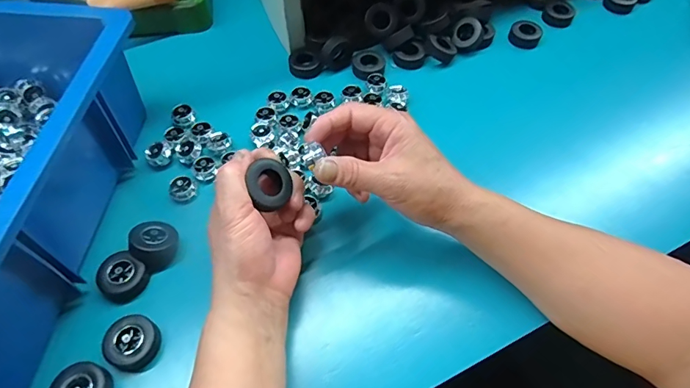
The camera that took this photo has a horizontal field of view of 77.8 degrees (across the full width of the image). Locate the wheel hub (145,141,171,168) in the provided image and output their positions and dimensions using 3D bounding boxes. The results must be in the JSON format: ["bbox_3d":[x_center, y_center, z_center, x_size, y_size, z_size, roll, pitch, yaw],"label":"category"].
[{"bbox_3d":[-0.179,-0.038,0.410,0.022,0.015,0.018,-31,65,-20],"label":"wheel hub"}]

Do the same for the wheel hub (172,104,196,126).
[{"bbox_3d":[-0.167,-0.082,0.443,0.022,0.012,0.020,1,59,-2],"label":"wheel hub"}]

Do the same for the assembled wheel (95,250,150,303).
[{"bbox_3d":[-0.180,0.067,0.345,0.035,0.014,0.035,1,59,-2],"label":"assembled wheel"}]

